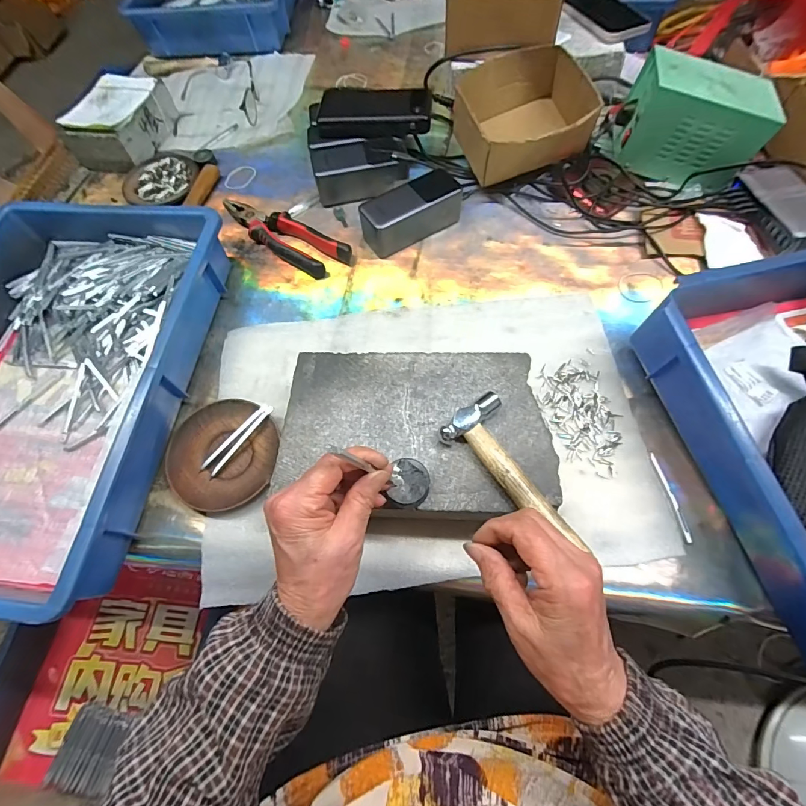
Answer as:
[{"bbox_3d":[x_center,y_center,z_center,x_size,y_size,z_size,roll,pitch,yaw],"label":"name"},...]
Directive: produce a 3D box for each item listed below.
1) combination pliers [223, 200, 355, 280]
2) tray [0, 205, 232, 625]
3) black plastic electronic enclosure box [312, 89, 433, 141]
[{"bbox_3d":[-0.165,-0.228,0.545,0.212,0.024,0.053,32,71,16],"label":"combination pliers"},{"bbox_3d":[-0.375,-0.028,0.431,0.284,0.081,0.424,5,66,5],"label":"tray"},{"bbox_3d":[-0.041,-0.404,0.560,0.159,0.033,0.058,1,65,3],"label":"black plastic electronic enclosure box"}]

